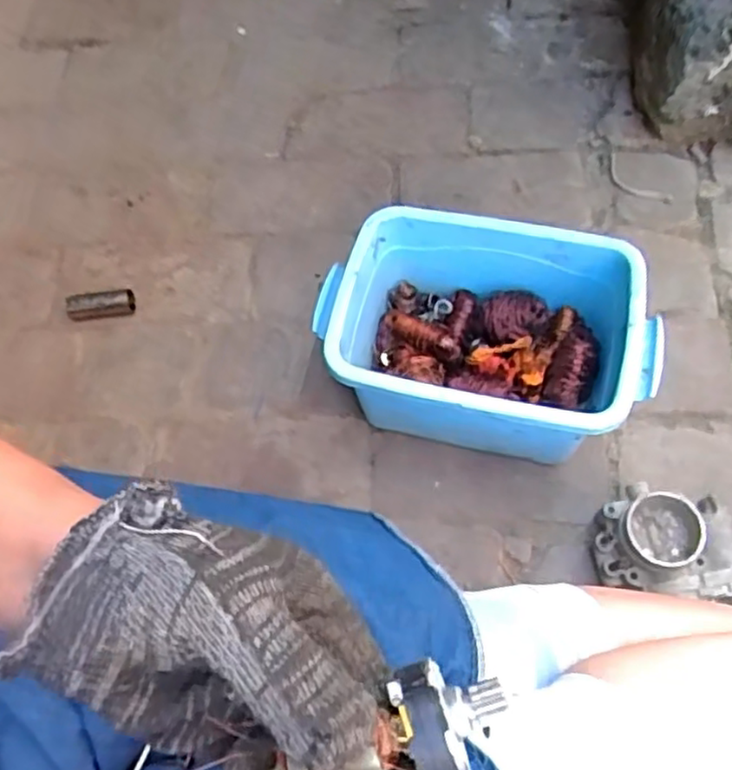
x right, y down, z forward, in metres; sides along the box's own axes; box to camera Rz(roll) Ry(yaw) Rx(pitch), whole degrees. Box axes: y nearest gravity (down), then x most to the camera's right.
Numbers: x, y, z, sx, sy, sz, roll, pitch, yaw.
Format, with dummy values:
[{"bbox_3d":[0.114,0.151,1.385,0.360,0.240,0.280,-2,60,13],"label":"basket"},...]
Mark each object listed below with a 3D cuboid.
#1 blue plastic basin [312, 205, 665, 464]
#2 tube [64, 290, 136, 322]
[{"bbox_3d":[0.112,-0.037,0.685,0.313,0.167,0.191,12,68,10],"label":"blue plastic basin"},{"bbox_3d":[-0.319,-0.094,0.825,0.080,0.032,0.029,-10,66,1],"label":"tube"}]

